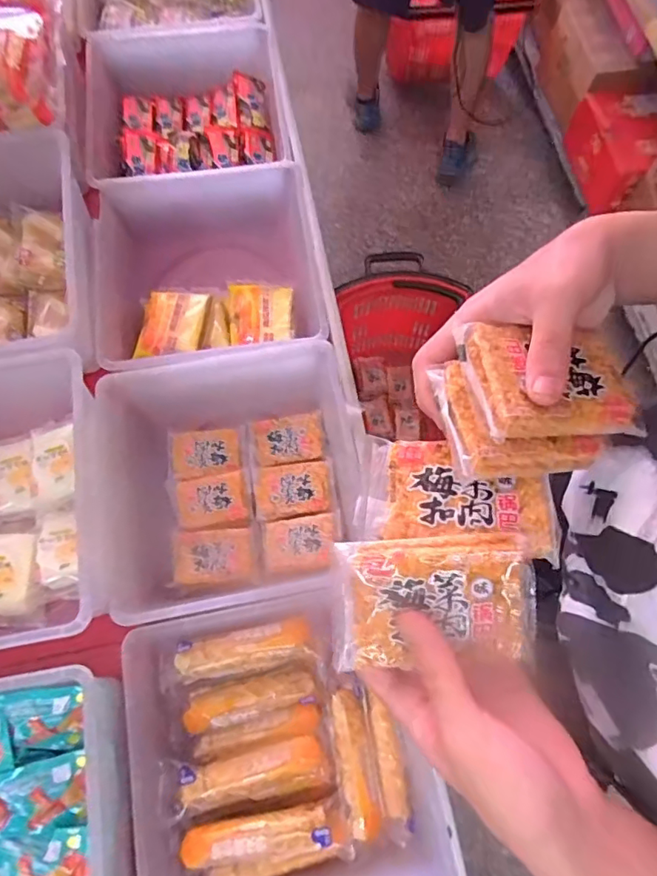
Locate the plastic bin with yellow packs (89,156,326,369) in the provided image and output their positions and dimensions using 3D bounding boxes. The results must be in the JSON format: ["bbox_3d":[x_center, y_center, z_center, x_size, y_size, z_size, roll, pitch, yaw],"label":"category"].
[{"bbox_3d":[-0.169,-0.228,0.799,0.311,0.154,0.270,-11,72,-4],"label":"plastic bin with yellow packs"}]

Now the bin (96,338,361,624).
[{"bbox_3d":[-0.114,0.053,0.681,0.293,0.121,0.297,-9,72,-4],"label":"bin"}]

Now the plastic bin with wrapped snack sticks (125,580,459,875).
[{"bbox_3d":[-0.063,0.331,0.575,0.275,0.090,0.291,-10,72,-4],"label":"plastic bin with wrapped snack sticks"}]

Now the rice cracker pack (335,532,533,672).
[{"bbox_3d":[0.058,0.088,0.294,0.103,0.017,0.069,-3,101,3],"label":"rice cracker pack"}]

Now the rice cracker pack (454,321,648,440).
[{"bbox_3d":[0.129,-0.032,0.310,0.101,0.015,0.069,0,63,-20],"label":"rice cracker pack"}]

